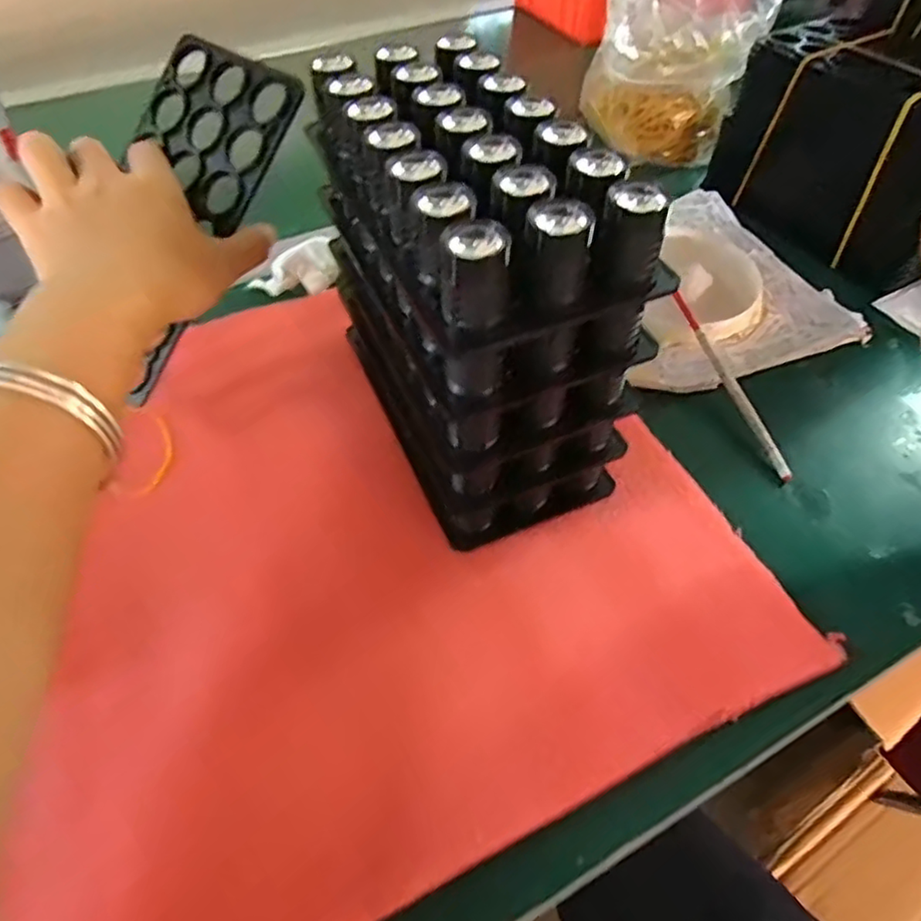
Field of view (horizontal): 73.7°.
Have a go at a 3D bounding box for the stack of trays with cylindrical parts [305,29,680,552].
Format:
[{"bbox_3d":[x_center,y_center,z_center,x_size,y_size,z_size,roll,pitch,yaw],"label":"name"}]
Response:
[{"bbox_3d":[0.002,-0.081,0.315,0.092,0.176,0.174,-24,55,-17],"label":"stack of trays with cylindrical parts"}]

